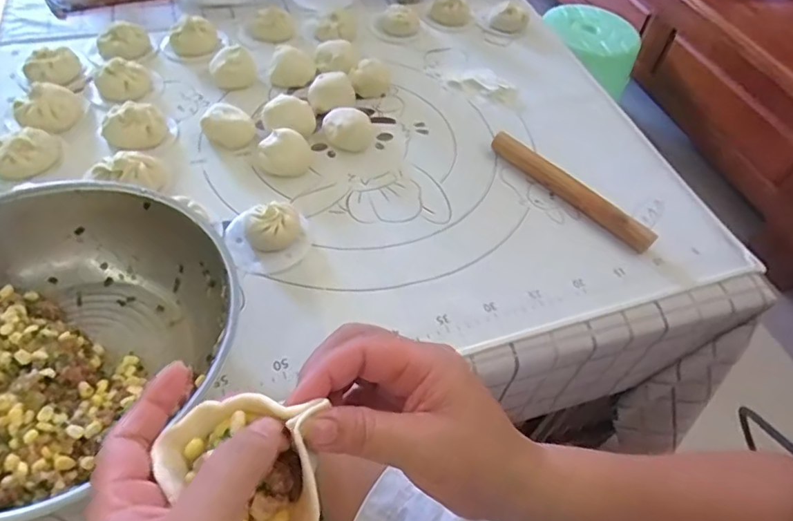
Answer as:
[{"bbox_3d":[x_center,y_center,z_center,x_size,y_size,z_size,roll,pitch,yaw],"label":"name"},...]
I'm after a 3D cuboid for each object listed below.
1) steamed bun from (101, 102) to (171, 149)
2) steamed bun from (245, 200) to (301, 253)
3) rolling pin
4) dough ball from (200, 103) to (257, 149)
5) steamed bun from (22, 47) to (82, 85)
[{"bbox_3d":[-0.294,-0.155,0.605,0.069,0.037,0.069,3,52,-4],"label":"steamed bun"},{"bbox_3d":[-0.121,-0.032,0.529,0.051,0.031,0.042,-7,54,-11],"label":"steamed bun"},{"bbox_3d":[0.192,-0.080,0.601,0.207,0.028,0.020,40,59,23],"label":"rolling pin"},{"bbox_3d":[-0.192,-0.153,0.614,0.055,0.034,0.047,-11,54,-14],"label":"dough ball"},{"bbox_3d":[-0.425,-0.237,0.661,0.059,0.035,0.059,7,52,-1],"label":"steamed bun"}]

